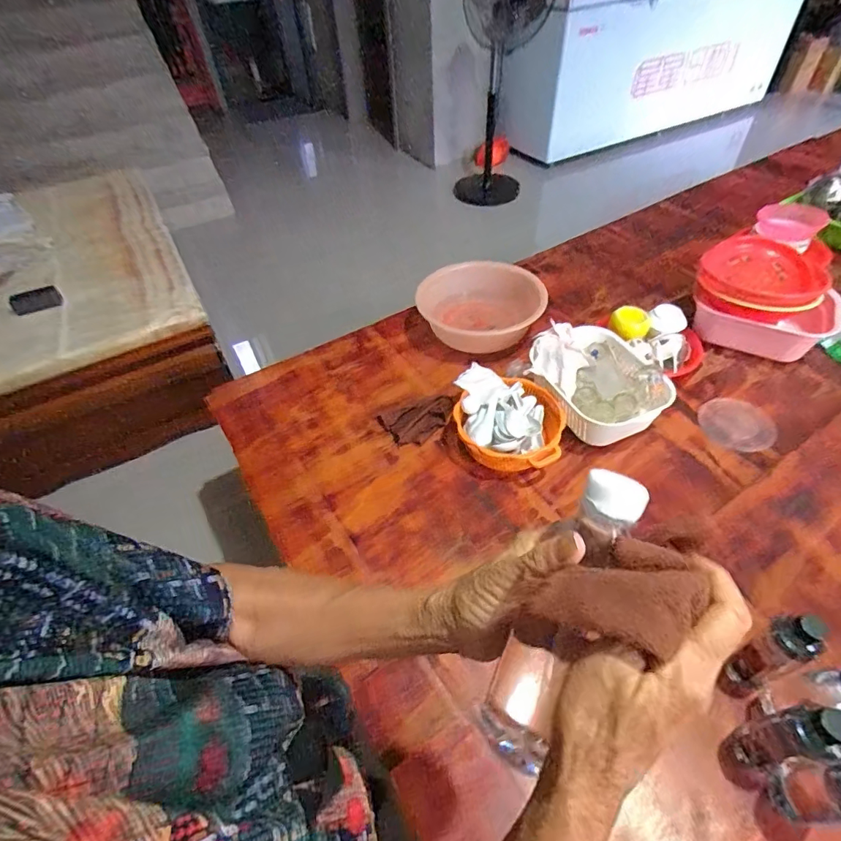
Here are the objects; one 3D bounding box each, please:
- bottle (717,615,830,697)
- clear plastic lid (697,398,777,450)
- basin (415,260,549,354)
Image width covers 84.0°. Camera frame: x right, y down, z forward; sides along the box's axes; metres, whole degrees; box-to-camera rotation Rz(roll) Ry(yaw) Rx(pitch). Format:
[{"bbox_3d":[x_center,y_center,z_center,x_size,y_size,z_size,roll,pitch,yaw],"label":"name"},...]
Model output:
[{"bbox_3d":[0.462,0.308,0.614,0.059,0.180,0.049,-19,49,-12],"label":"bottle"},{"bbox_3d":[0.681,0.008,1.004,0.143,0.008,0.139,-3,47,3],"label":"clear plastic lid"},{"bbox_3d":[0.174,-0.298,1.252,0.314,0.117,0.314,-3,47,3],"label":"basin"}]

